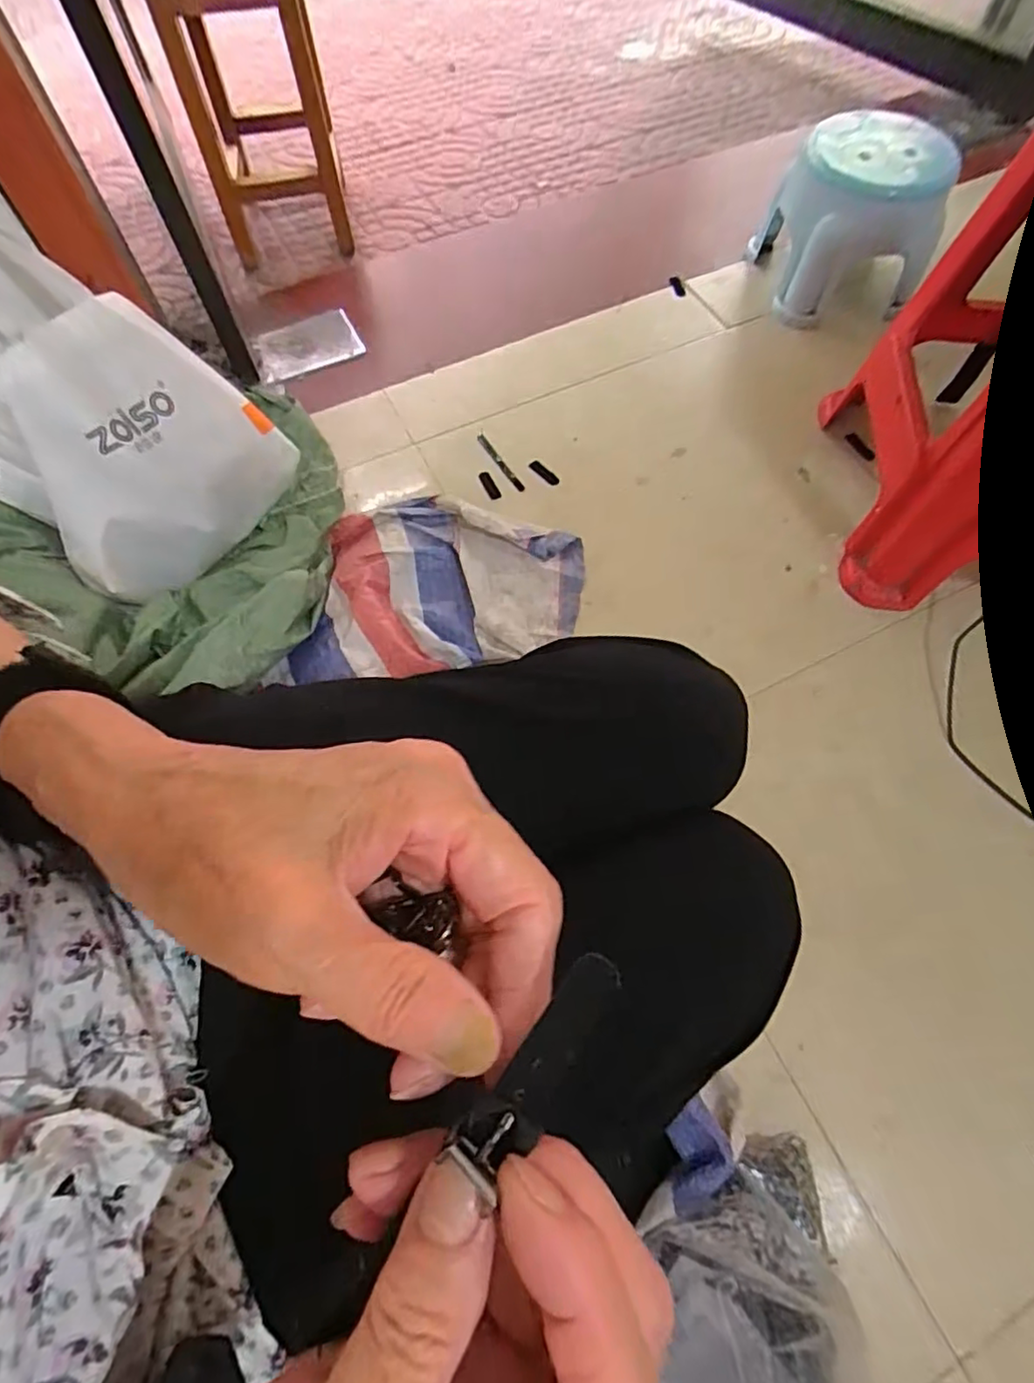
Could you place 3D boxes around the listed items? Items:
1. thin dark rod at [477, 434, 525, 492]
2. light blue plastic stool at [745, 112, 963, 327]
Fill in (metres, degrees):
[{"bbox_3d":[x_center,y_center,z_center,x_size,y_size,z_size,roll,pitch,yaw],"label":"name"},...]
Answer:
[{"bbox_3d":[-0.027,-0.362,0.972,0.015,0.011,0.128,-32,69,-14],"label":"thin dark rod"},{"bbox_3d":[0.576,-0.812,1.064,0.240,0.214,0.249,-8,65,-4],"label":"light blue plastic stool"}]

